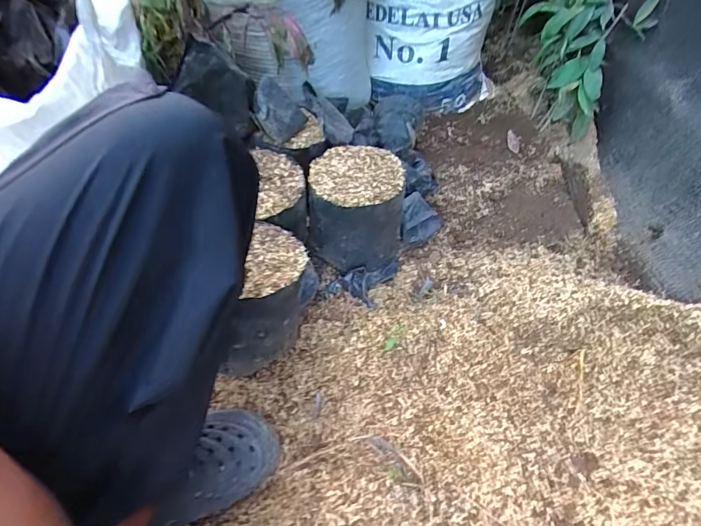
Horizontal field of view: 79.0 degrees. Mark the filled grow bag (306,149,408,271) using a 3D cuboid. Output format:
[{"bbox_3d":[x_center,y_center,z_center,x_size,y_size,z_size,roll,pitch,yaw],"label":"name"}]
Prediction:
[{"bbox_3d":[0.011,-0.092,0.728,0.166,0.147,0.173,7,49,-3],"label":"filled grow bag"}]

